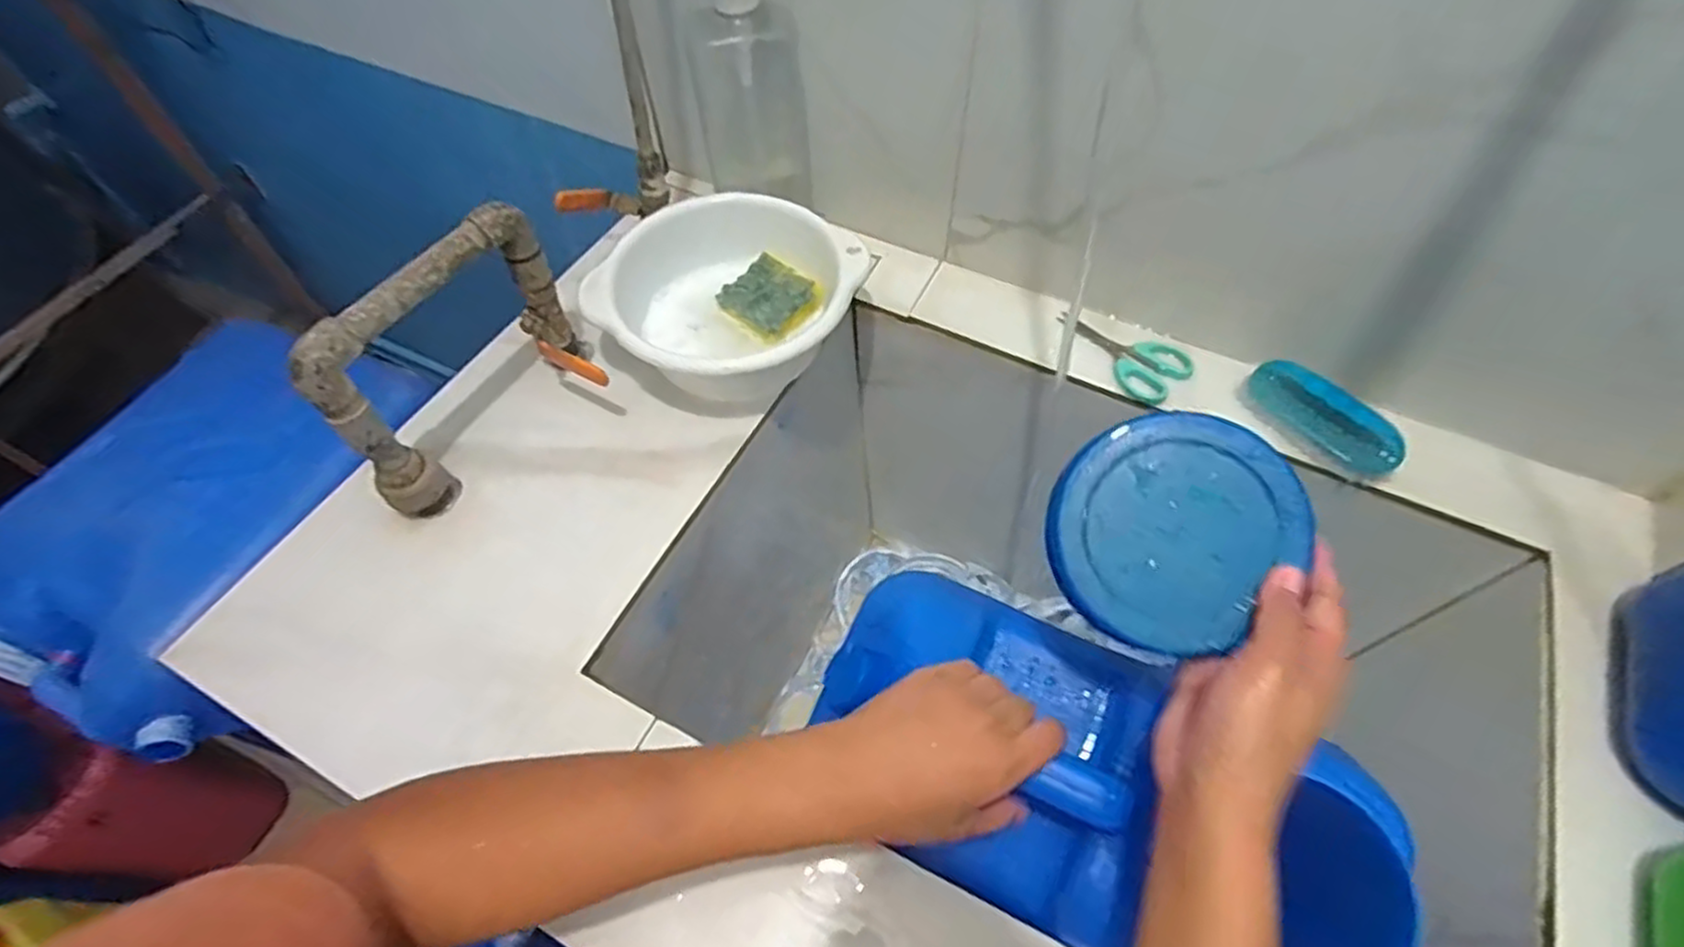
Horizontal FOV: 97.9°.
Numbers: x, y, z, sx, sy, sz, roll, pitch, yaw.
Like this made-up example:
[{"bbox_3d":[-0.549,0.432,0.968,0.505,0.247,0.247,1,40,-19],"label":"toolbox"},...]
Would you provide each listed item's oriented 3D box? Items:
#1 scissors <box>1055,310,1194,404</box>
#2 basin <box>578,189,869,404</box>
[{"bbox_3d":[0.246,-0.111,0.645,0.059,0.013,0.115,-41,70,-14],"label":"scissors"},{"bbox_3d":[-0.093,-0.140,0.625,0.195,0.097,0.180,0,57,0],"label":"basin"}]

